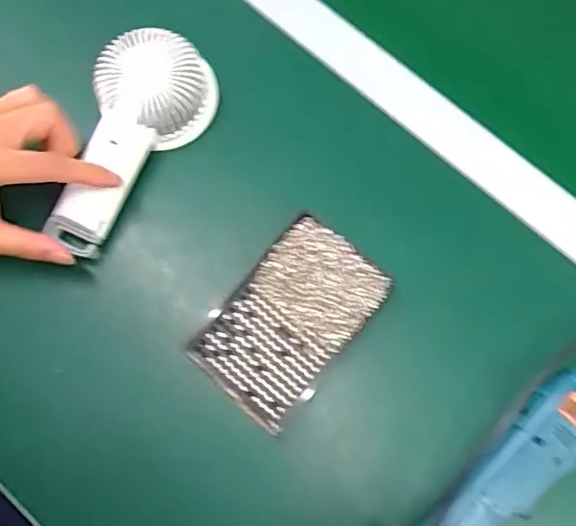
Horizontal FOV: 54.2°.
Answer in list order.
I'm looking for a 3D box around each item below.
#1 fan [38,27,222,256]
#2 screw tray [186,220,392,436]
[{"bbox_3d":[-0.119,-0.087,0.420,0.076,0.039,0.169,26,84,5],"label":"fan"},{"bbox_3d":[0.002,0.041,0.408,0.086,0.033,0.133,40,80,8],"label":"screw tray"}]

